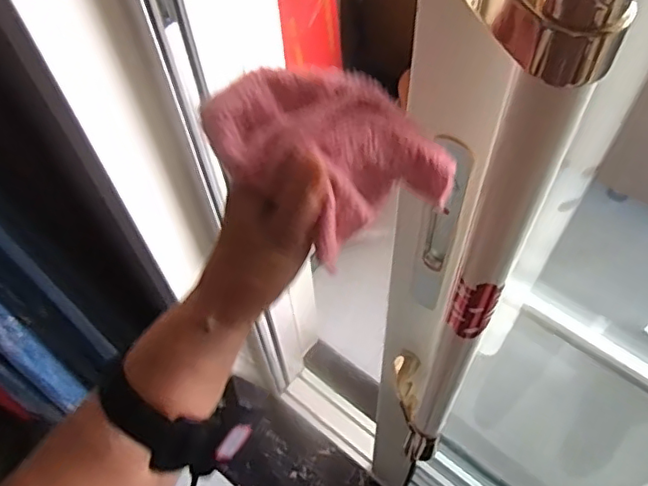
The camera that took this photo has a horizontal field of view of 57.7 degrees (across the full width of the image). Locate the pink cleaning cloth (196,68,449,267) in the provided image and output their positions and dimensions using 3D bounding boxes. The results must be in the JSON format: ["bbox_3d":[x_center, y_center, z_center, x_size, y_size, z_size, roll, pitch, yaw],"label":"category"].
[{"bbox_3d":[0.002,-0.045,0.332,0.116,0.071,0.079,30,63,21],"label":"pink cleaning cloth"}]

